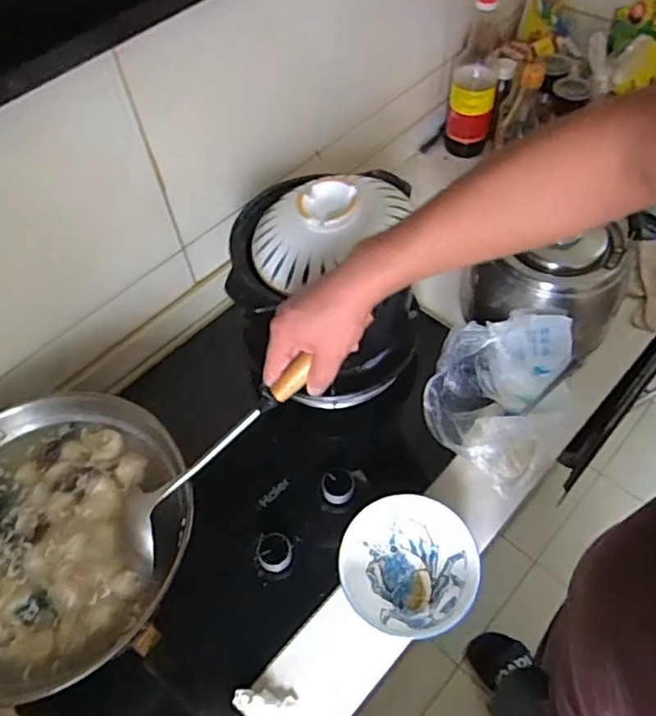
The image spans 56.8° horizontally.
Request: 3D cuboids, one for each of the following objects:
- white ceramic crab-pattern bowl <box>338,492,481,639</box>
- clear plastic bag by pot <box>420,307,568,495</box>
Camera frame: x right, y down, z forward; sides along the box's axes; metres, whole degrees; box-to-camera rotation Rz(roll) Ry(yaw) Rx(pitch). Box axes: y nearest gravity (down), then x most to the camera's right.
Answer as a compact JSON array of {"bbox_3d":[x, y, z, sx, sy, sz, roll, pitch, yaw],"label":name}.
[{"bbox_3d":[0.087,0.242,0.681,0.150,0.086,0.148,13,57,12],"label":"white ceramic crab-pattern bowl"},{"bbox_3d":[0.215,0.038,0.769,0.161,0.109,0.212,23,60,18],"label":"clear plastic bag by pot"}]

